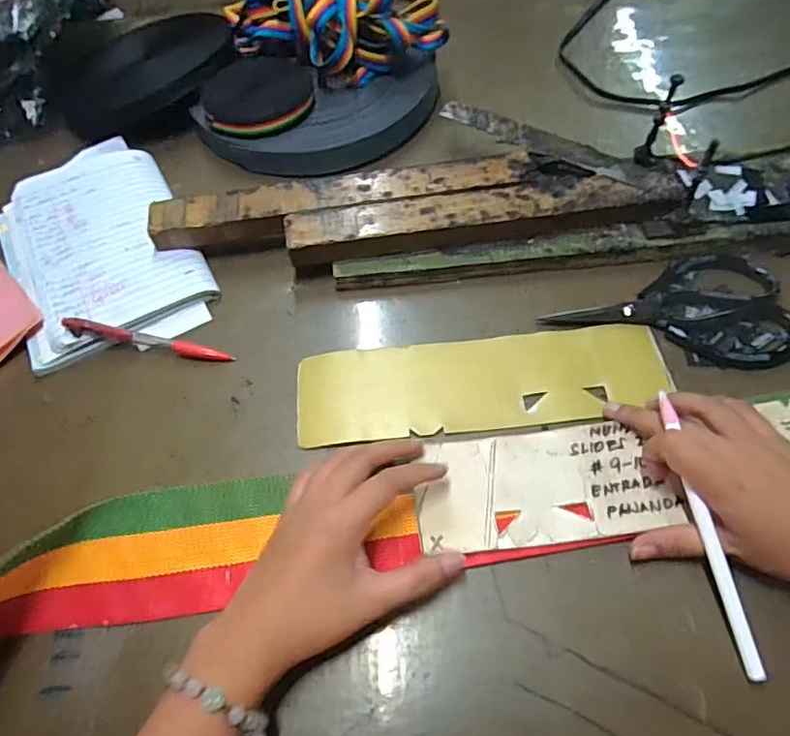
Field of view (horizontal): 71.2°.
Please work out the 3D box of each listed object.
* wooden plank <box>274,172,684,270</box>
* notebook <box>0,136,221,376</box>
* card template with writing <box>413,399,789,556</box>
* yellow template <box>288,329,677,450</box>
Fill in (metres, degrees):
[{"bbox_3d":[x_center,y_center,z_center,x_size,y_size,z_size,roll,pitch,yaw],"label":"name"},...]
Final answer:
[{"bbox_3d":[0.072,-0.125,0.449,0.315,0.021,0.045,-8,77,-2],"label":"wooden plank"},{"bbox_3d":[-0.261,-0.111,0.482,0.147,0.019,0.241,-27,63,-12],"label":"notebook"},{"bbox_3d":[0.154,0.070,0.365,0.280,0.009,0.076,-7,58,0],"label":"card template with writing"},{"bbox_3d":[0.064,0.009,0.411,0.269,0.004,0.076,-7,60,-1],"label":"yellow template"}]

